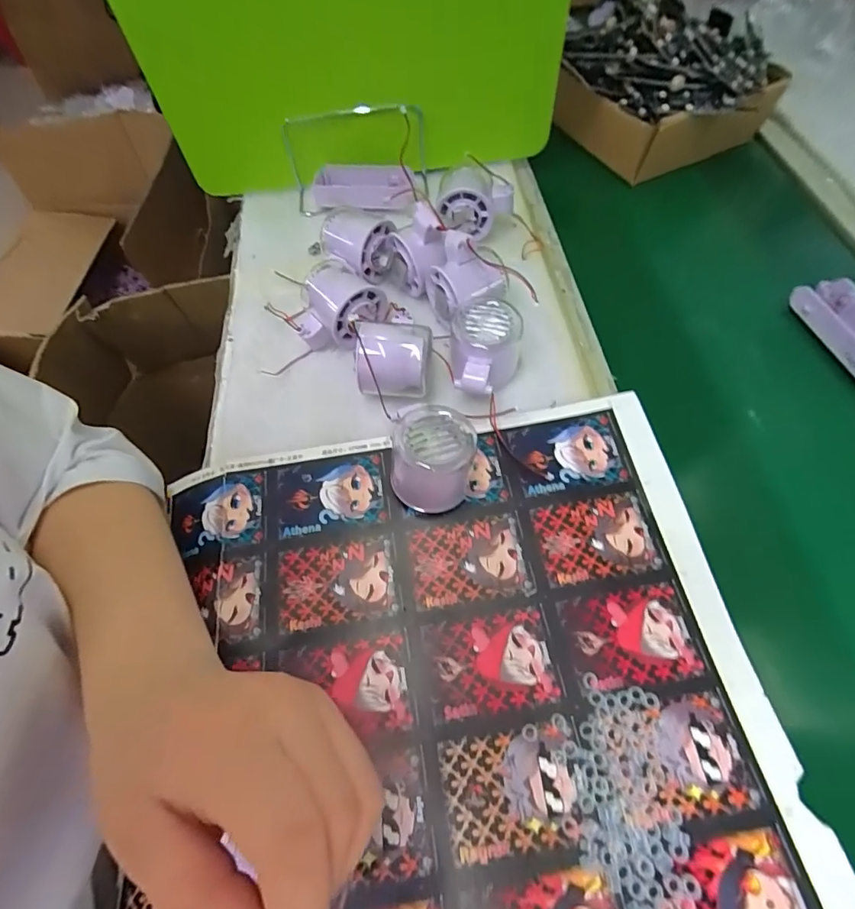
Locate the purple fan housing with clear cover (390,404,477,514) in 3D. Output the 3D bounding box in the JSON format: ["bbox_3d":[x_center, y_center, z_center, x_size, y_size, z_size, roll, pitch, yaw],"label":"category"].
[{"bbox_3d":[0.002,0.004,0.333,0.060,0.060,0.061,-1,61,2],"label":"purple fan housing with clear cover"}]

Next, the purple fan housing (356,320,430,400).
[{"bbox_3d":[-0.027,-0.076,0.381,0.060,0.051,0.043,-4,60,0],"label":"purple fan housing"}]

